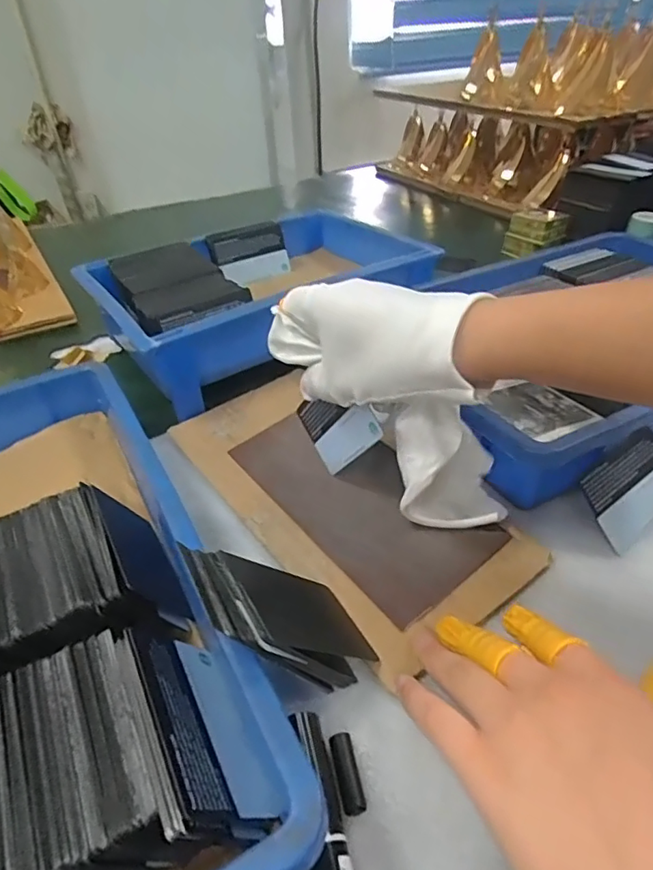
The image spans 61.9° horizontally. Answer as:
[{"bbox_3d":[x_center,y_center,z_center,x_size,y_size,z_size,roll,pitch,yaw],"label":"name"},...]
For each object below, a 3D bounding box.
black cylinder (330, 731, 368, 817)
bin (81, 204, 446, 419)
[{"bbox_3d":[0.009,0.148,0.238,0.010,0.009,0.031,-8,36,-9],"label":"black cylinder"},{"bbox_3d":[-0.066,-0.140,0.561,0.303,0.094,0.224,-25,42,-24],"label":"bin"}]

